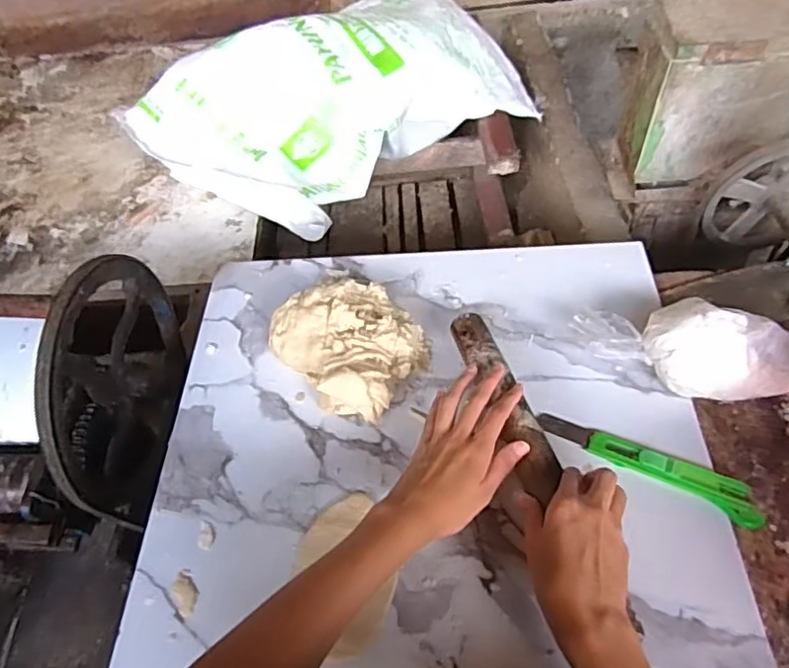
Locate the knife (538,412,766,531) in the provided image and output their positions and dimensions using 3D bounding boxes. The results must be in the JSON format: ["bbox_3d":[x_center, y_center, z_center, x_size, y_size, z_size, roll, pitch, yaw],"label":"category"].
[{"bbox_3d":[0.220,0.110,0.536,0.188,0.022,0.038,27,59,21],"label":"knife"}]

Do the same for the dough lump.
[{"bbox_3d":[-0.047,0.007,0.615,0.156,0.059,0.130,35,63,25],"label":"dough lump"}]

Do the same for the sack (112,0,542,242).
[{"bbox_3d":[-0.099,-0.437,1.109,0.639,0.182,0.395,-33,58,-20],"label":"sack"}]

